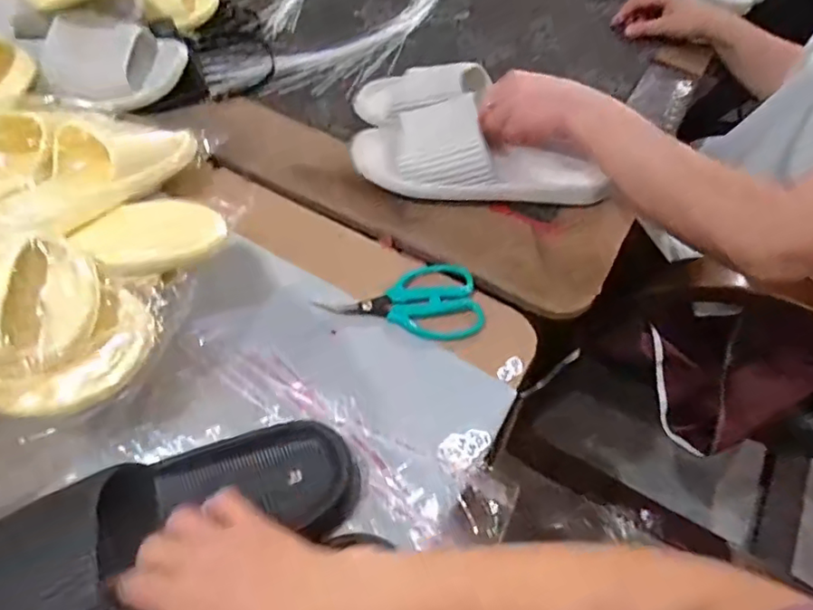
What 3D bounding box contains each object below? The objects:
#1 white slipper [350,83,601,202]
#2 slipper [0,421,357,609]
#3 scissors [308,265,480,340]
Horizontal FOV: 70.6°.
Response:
[{"bbox_3d":[0.073,-0.156,0.605,0.262,0.075,0.091,12,53,6],"label":"white slipper"},{"bbox_3d":[-0.163,0.148,0.353,0.274,0.061,0.101,-22,57,-23],"label":"slipper"},{"bbox_3d":[-0.002,0.001,0.513,0.138,0.012,0.074,-7,53,-9],"label":"scissors"}]

